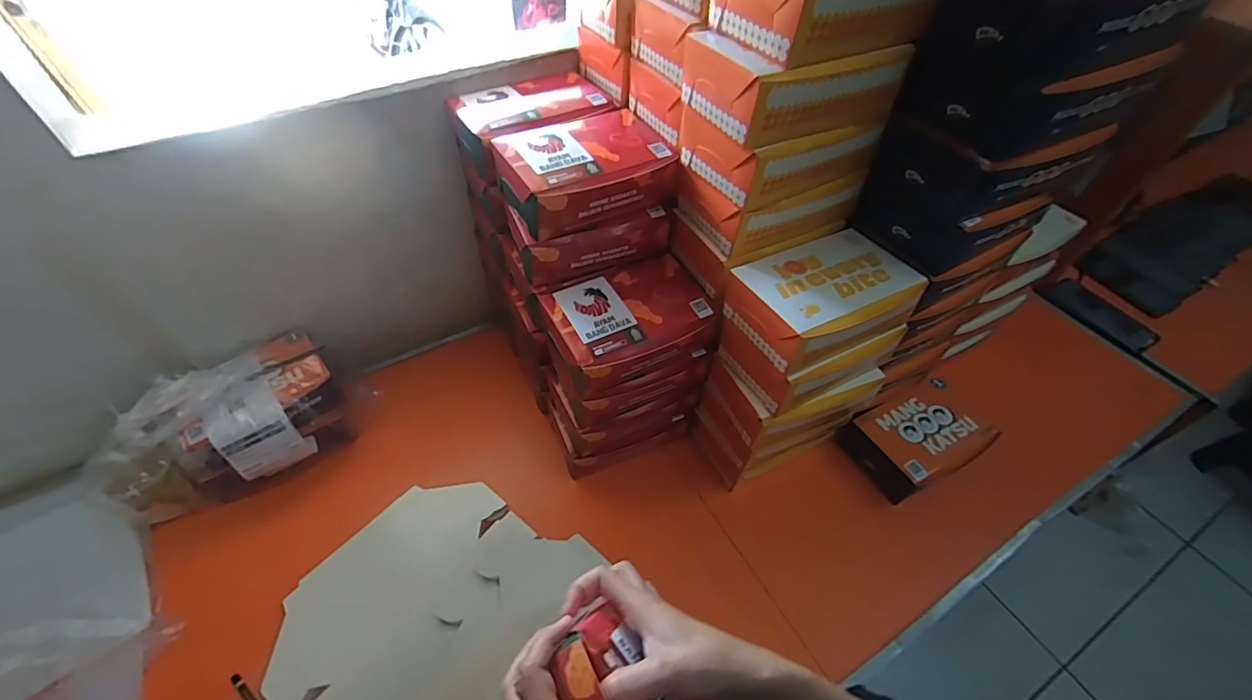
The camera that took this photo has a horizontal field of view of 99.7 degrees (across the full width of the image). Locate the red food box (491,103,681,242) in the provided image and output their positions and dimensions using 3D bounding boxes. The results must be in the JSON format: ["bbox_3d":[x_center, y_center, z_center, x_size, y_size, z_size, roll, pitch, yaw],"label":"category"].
[{"bbox_3d":[-0.047,-0.200,0.587,0.181,0.065,0.131,-22,54,-18],"label":"red food box"}]

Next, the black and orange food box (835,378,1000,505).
[{"bbox_3d":[0.405,0.123,0.733,0.170,0.063,0.115,-20,54,-17],"label":"black and orange food box"}]

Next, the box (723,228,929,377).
[{"bbox_3d":[0.206,-0.054,0.561,0.173,0.071,0.114,-24,55,-19],"label":"box"}]

